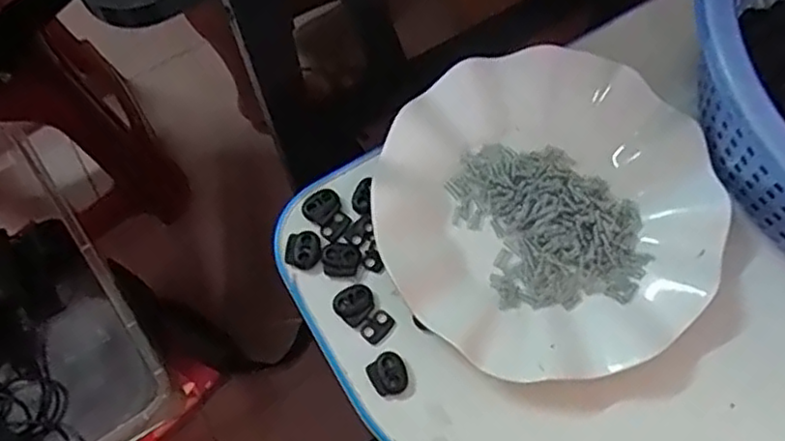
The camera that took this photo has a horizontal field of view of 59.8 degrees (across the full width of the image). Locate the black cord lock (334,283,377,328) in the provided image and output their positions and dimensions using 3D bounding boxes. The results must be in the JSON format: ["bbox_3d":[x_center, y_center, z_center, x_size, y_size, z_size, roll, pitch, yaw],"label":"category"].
[{"bbox_3d":[-0.020,0.044,0.365,0.019,0.004,0.021,43,77,14],"label":"black cord lock"}]

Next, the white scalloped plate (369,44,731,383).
[{"bbox_3d":[0.083,-0.008,0.371,0.177,0.020,0.175,0,71,1],"label":"white scalloped plate"}]

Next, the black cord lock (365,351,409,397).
[{"bbox_3d":[-0.002,0.079,0.352,0.019,0.004,0.021,-34,74,-10],"label":"black cord lock"}]

